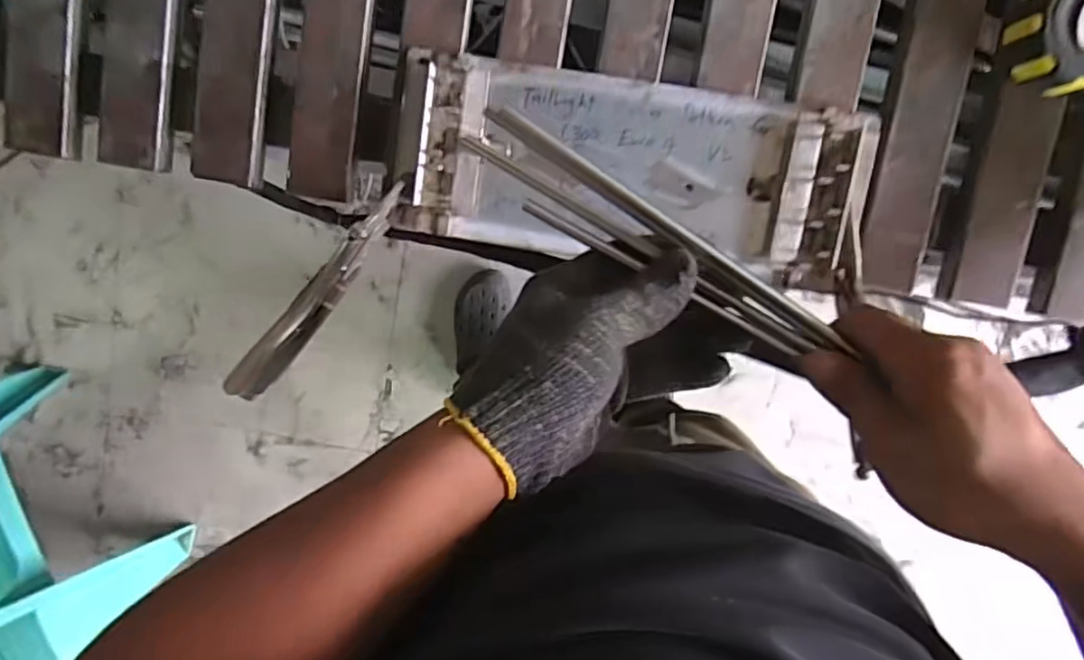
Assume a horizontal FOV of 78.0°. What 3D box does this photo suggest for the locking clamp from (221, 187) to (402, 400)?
[{"bbox_3d":[-0.168,-0.028,0.511,0.023,0.052,0.192,39,97,-4],"label":"locking clamp"}]

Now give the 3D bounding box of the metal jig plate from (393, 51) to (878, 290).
[{"bbox_3d":[0.068,-0.122,0.517,0.355,0.026,0.135,8,98,0],"label":"metal jig plate"}]

